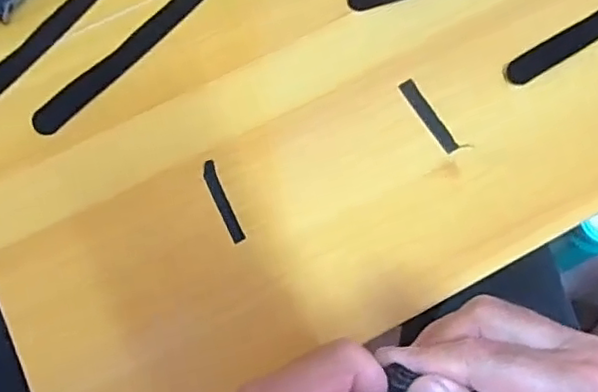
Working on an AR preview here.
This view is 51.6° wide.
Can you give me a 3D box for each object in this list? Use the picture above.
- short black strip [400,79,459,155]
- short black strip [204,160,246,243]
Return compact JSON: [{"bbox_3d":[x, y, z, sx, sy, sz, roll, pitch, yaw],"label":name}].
[{"bbox_3d":[0.092,-0.057,0.435,0.010,0.004,0.061,-30,71,-4],"label":"short black strip"},{"bbox_3d":[-0.052,0.004,0.420,0.009,0.004,0.061,-24,74,-3],"label":"short black strip"}]

